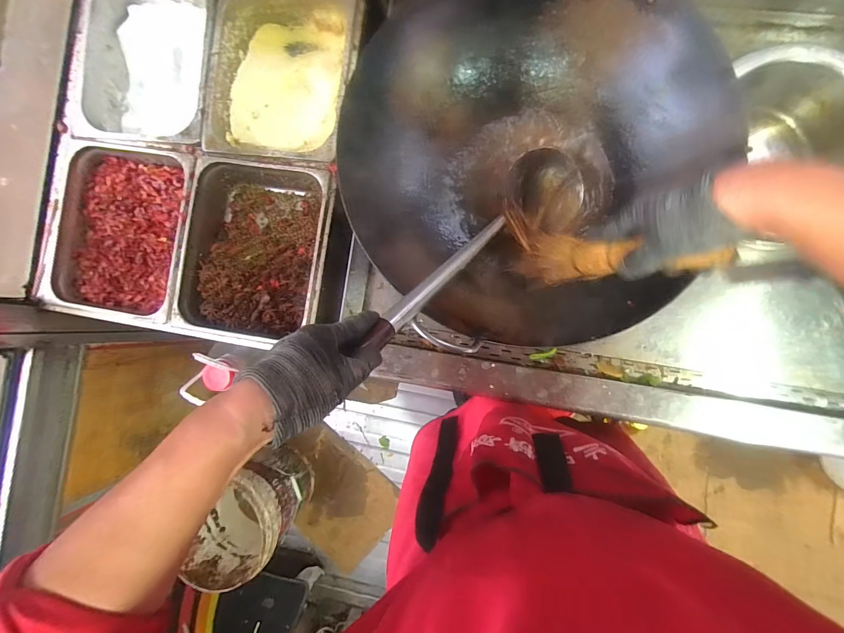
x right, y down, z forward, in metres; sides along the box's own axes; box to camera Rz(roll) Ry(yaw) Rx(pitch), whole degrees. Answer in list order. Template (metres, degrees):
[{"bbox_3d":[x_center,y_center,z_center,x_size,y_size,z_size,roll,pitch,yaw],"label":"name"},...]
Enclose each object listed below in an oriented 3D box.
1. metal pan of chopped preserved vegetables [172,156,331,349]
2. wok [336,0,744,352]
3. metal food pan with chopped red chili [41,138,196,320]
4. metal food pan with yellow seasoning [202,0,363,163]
[{"bbox_3d":[-0.302,-0.110,0.725,0.273,0.095,0.324,9,90,6],"label":"metal pan of chopped preserved vegetables"},{"bbox_3d":[0.134,-0.210,0.516,0.445,0.150,0.459,0,89,5],"label":"wok"},{"bbox_3d":[-0.580,-0.159,0.751,0.286,0.092,0.320,9,90,6],"label":"metal food pan with chopped red chili"},{"bbox_3d":[-0.250,-0.447,0.726,0.265,0.108,0.331,7,90,6],"label":"metal food pan with yellow seasoning"}]

